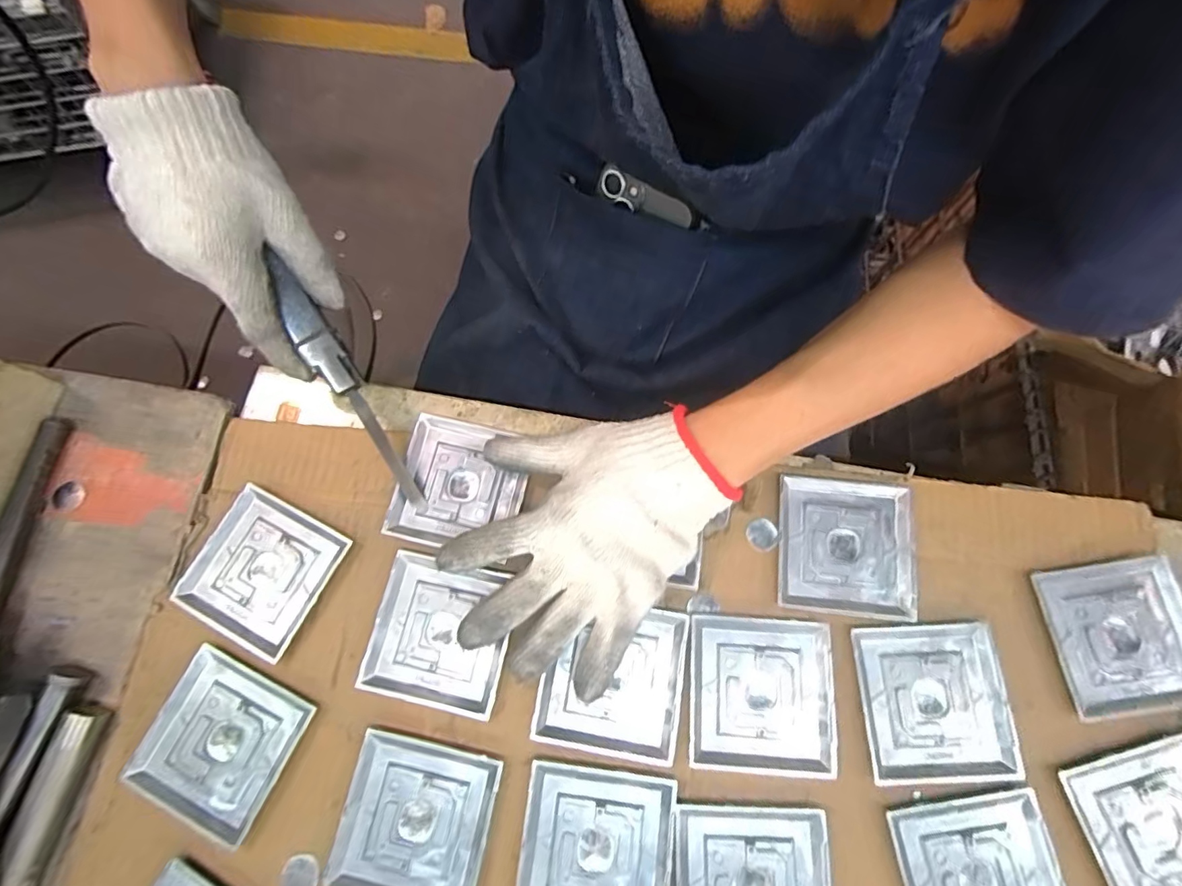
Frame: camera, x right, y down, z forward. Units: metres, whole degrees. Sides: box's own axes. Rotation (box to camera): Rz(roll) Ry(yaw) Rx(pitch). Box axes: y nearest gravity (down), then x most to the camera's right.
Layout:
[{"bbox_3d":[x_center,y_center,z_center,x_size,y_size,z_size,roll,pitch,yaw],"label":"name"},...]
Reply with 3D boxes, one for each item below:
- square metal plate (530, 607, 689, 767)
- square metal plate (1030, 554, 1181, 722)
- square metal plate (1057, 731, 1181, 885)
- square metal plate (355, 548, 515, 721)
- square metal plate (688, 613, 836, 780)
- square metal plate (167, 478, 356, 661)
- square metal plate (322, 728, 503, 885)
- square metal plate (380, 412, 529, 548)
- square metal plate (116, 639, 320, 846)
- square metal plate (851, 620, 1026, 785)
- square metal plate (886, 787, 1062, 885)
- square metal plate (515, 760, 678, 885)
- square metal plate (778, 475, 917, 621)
[{"bbox_3d":[0.013,0.153,0.346,0.089,0.007,0.091,9,75,3],"label":"square metal plate"},{"bbox_3d":[0.347,0.125,0.345,0.084,0.012,0.092,-8,75,-1],"label":"square metal plate"},{"bbox_3d":[0.344,0.232,0.315,0.088,0.008,0.088,-15,75,-3],"label":"square metal plate"},{"bbox_3d":[-0.100,0.127,0.354,0.088,0.007,0.091,11,76,4],"label":"square metal plate"},{"bbox_3d":[0.109,0.161,0.339,0.090,0.004,0.091,4,75,2],"label":"square metal plate"},{"bbox_3d":[-0.230,0.089,0.368,0.091,0.006,0.092,27,77,8],"label":"square metal plate"},{"bbox_3d":[-0.109,0.236,0.327,0.090,0.005,0.092,11,76,4],"label":"square metal plate"},{"bbox_3d":[-0.092,0.030,0.378,0.087,0.011,0.089,13,76,4],"label":"square metal plate"},{"bbox_3d":[-0.241,0.194,0.341,0.090,0.006,0.093,26,77,7],"label":"square metal plate"},{"bbox_3d":[0.219,0.166,0.339,0.087,0.007,0.091,-3,75,0],"label":"square metal plate"},{"bbox_3d":[0.232,0.262,0.314,0.088,0.007,0.090,-8,75,-1],"label":"square metal plate"},{"bbox_3d":[0.003,0.250,0.321,0.089,0.004,0.091,7,75,3],"label":"square metal plate"},{"bbox_3d":[0.176,0.070,0.366,0.089,0.005,0.091,6,75,2],"label":"square metal plate"}]

